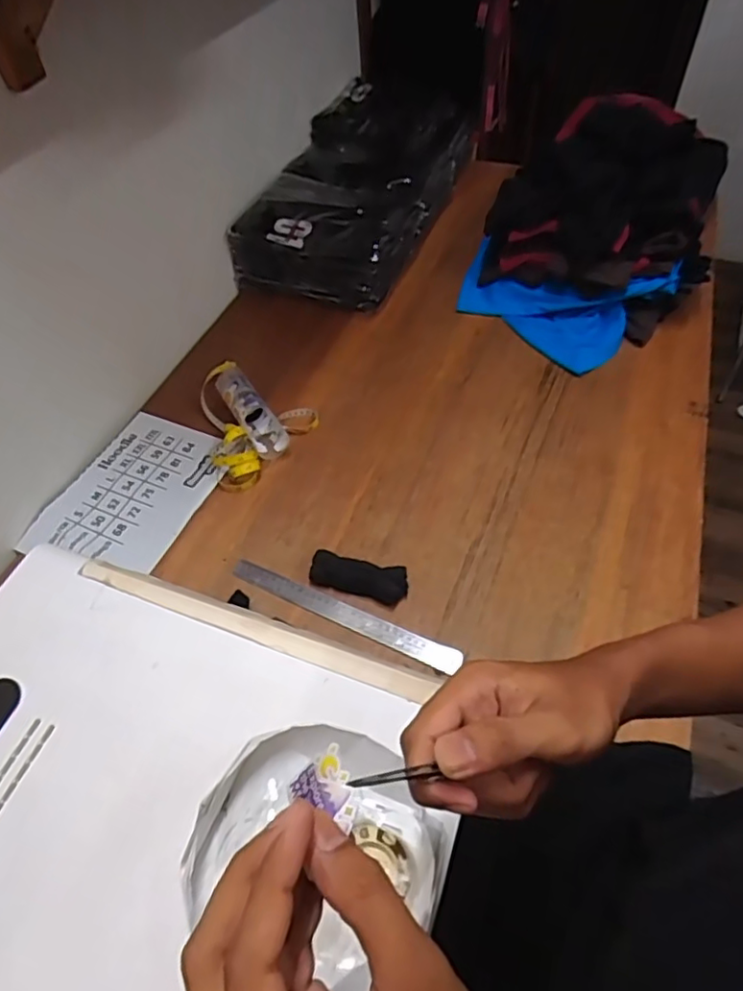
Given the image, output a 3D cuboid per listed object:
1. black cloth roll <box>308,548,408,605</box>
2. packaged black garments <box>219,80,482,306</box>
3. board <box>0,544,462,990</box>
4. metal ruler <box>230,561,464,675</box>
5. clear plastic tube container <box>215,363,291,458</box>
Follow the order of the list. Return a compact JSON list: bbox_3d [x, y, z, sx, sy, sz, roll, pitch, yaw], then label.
[{"bbox_3d":[-0.015,0.107,0.791,0.126,0.029,0.043,12,55,9],"label":"black cloth roll"},{"bbox_3d":[-0.018,-0.634,1.249,0.311,0.155,0.594,17,56,13],"label":"packaged black garments"},{"bbox_3d":[-0.211,0.265,0.496,0.492,0.012,0.399,17,56,12],"label":"board"},{"bbox_3d":[-0.038,0.152,0.777,0.319,0.007,0.032,21,63,16],"label":"metal ruler"},{"bbox_3d":[-0.197,-0.140,0.961,0.055,0.052,0.191,-25,57,-17],"label":"clear plastic tube container"}]

